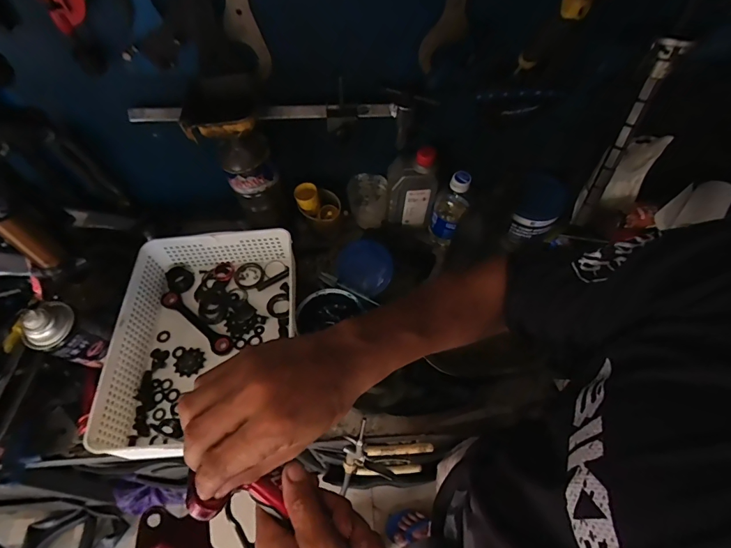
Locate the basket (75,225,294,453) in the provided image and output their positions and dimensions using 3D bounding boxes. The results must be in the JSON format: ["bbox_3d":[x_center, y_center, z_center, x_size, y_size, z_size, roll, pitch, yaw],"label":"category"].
[{"bbox_3d":[-0.233,0.092,0.608,0.244,0.083,0.325,-3,58,-2],"label":"basket"}]

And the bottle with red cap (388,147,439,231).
[{"bbox_3d":[0.079,-0.145,0.694,0.081,0.158,0.044,-3,60,-2],"label":"bottle with red cap"}]

